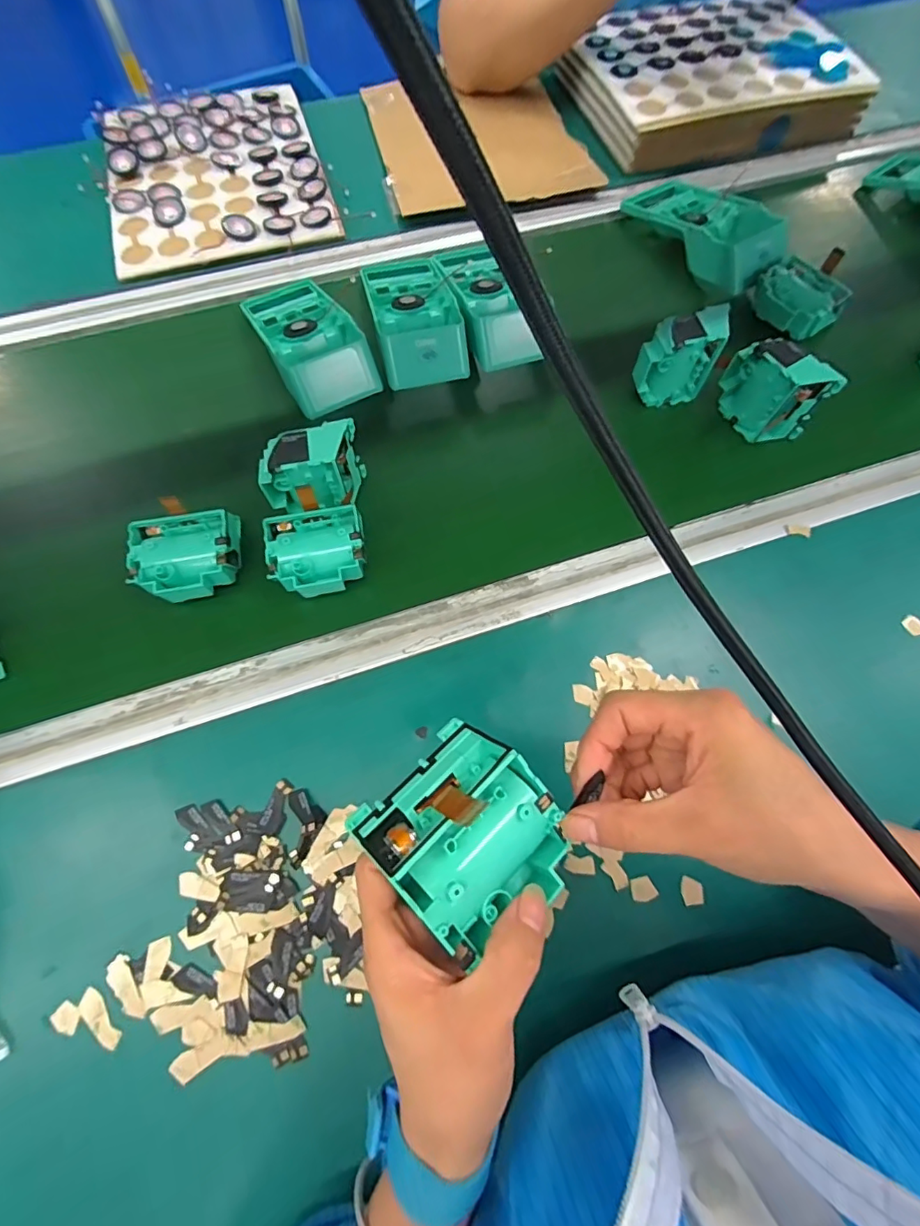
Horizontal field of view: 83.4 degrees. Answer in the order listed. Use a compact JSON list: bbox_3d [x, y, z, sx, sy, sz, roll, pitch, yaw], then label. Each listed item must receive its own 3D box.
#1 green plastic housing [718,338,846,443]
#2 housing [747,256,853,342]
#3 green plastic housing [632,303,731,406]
[{"bbox_3d":[0.279,-0.199,0.464,0.039,0.076,0.079,-32,73,-8],"label":"green plastic housing"},{"bbox_3d":[0.344,-0.320,0.529,0.064,0.035,0.083,-37,74,-10],"label":"housing"},{"bbox_3d":[0.201,-0.235,0.476,0.078,0.071,0.041,-10,71,-1],"label":"green plastic housing"}]

